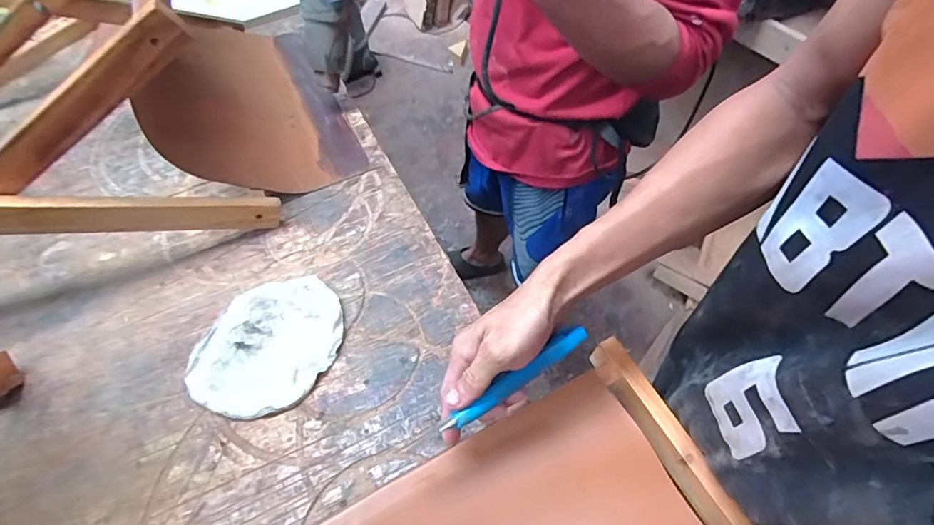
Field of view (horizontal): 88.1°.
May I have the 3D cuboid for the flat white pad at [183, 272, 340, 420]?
[{"bbox_3d":[-0.215,0.086,0.530,0.148,0.011,0.165,6,53,10],"label":"flat white pad"}]

